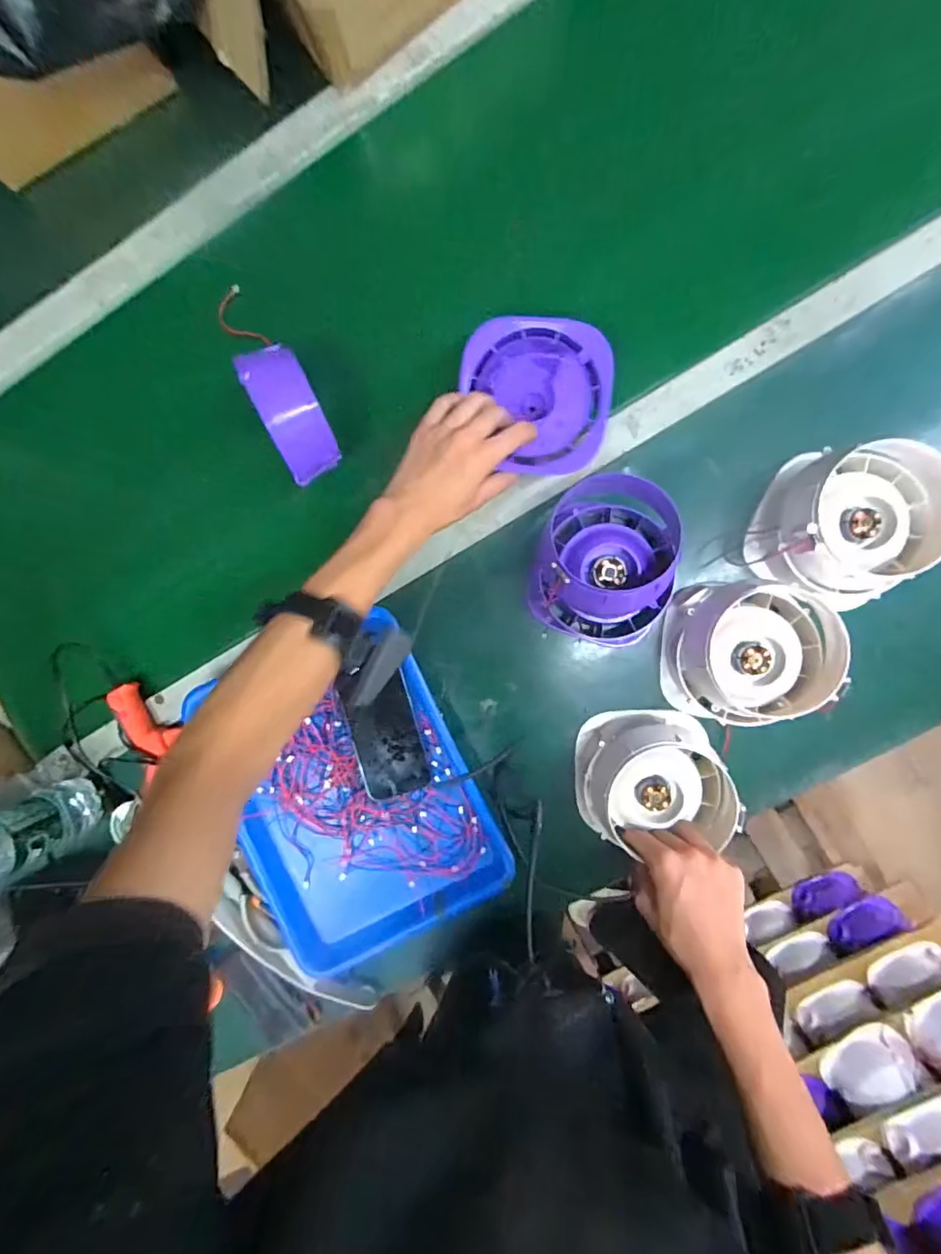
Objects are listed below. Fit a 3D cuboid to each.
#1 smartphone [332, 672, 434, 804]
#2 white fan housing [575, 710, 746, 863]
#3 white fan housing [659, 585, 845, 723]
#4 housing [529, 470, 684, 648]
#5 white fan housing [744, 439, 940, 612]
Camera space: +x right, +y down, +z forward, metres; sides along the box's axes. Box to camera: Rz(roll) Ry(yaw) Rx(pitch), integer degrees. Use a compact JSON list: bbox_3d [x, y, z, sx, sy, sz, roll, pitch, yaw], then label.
[{"bbox_3d":[-0.090,0.115,0.558,0.073,0.006,0.141,-16,100,-7],"label":"smartphone"},{"bbox_3d":[0.182,0.148,0.513,0.146,0.079,0.116,-2,92,6],"label":"white fan housing"},{"bbox_3d":[0.273,0.026,0.511,0.149,0.065,0.130,4,95,6],"label":"white fan housing"},{"bbox_3d":[0.135,-0.063,0.518,0.136,0.070,0.155,17,96,4],"label":"housing"},{"bbox_3d":[0.358,-0.102,0.486,0.143,0.088,0.153,0,94,6],"label":"white fan housing"}]

